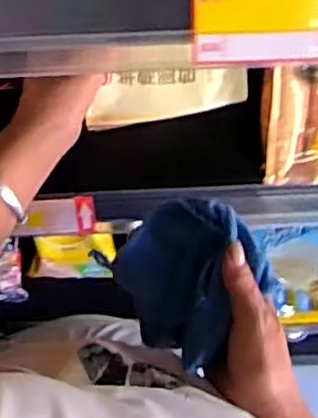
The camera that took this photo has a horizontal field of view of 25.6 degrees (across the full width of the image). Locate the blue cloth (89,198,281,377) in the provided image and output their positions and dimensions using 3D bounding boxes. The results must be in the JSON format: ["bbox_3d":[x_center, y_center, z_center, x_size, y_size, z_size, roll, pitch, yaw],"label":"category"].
[{"bbox_3d":[0.025,0.056,0.542,0.105,0.066,0.119,-28,80,-5],"label":"blue cloth"}]

